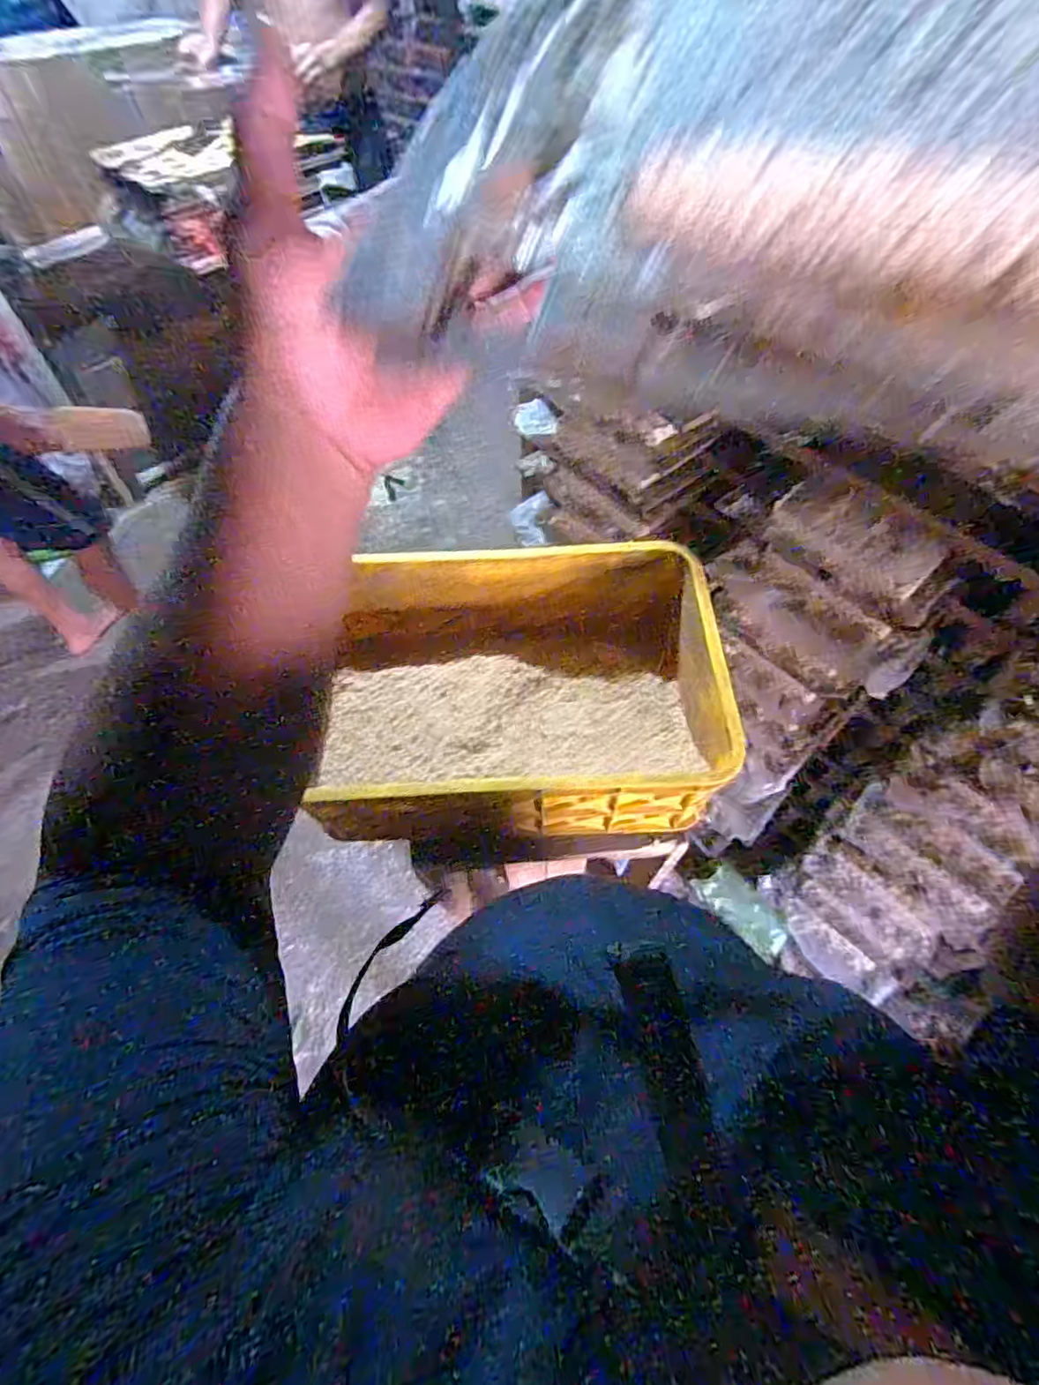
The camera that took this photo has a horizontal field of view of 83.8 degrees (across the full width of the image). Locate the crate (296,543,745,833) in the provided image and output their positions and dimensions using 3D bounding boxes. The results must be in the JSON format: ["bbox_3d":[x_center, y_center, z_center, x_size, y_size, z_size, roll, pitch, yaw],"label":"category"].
[{"bbox_3d":[-0.013,-0.003,0.883,0.577,0.227,0.409,-1,56,-2],"label":"crate"}]

